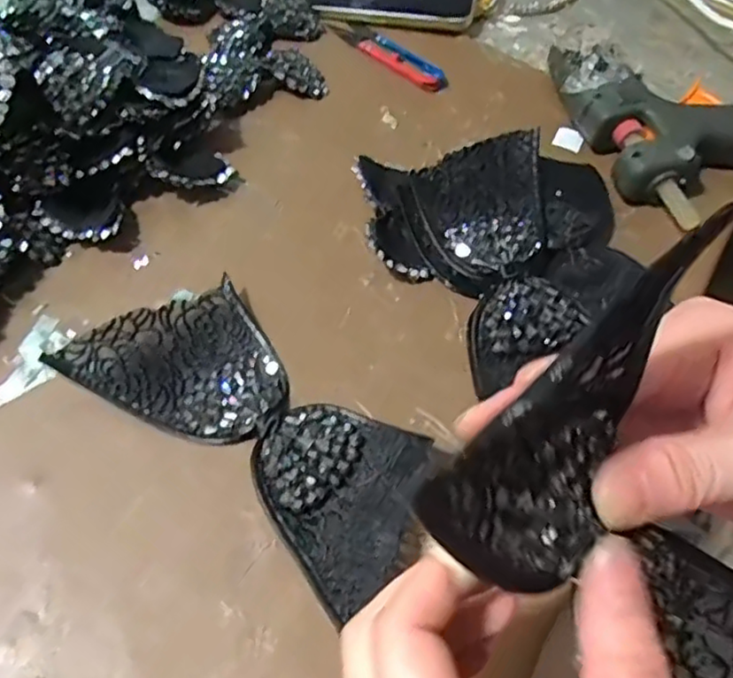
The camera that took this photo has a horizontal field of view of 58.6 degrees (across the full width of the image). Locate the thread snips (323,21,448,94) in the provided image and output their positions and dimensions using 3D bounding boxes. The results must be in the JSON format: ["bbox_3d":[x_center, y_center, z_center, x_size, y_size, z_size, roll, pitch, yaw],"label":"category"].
[{"bbox_3d":[0.017,-0.233,0.527,0.028,0.006,0.114,-38,66,-24],"label":"thread snips"}]

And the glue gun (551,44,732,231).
[{"bbox_3d":[0.221,-0.164,0.473,0.146,0.043,0.162,-24,62,-18],"label":"glue gun"}]

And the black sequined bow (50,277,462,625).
[{"bbox_3d":[-0.054,0.044,0.334,0.192,0.026,0.093,38,63,20],"label":"black sequined bow"}]

